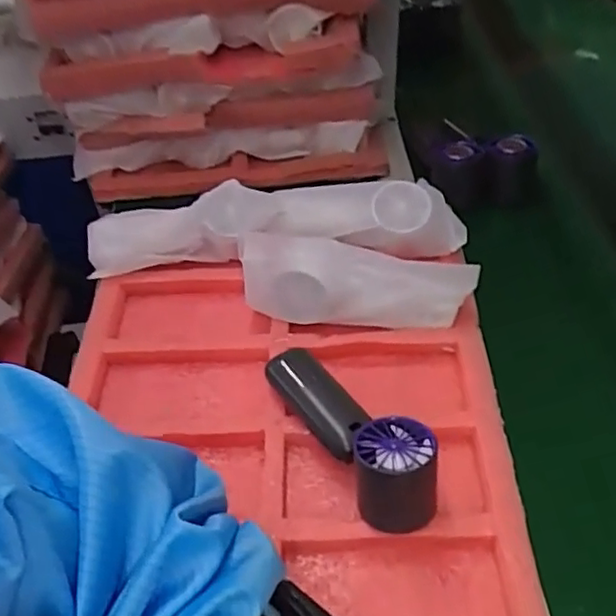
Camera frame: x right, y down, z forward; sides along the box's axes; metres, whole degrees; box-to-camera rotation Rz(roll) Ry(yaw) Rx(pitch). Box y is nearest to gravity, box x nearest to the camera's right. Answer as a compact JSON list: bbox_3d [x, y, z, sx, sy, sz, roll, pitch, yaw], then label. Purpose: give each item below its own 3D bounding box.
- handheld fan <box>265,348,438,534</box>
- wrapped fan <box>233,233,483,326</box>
[{"bbox_3d":[0.032,0.083,0.462,0.058,0.057,0.159,-26,50,-19],"label":"handheld fan"},{"bbox_3d":[0.041,-0.026,0.554,0.187,0.066,0.063,2,47,6],"label":"wrapped fan"}]

